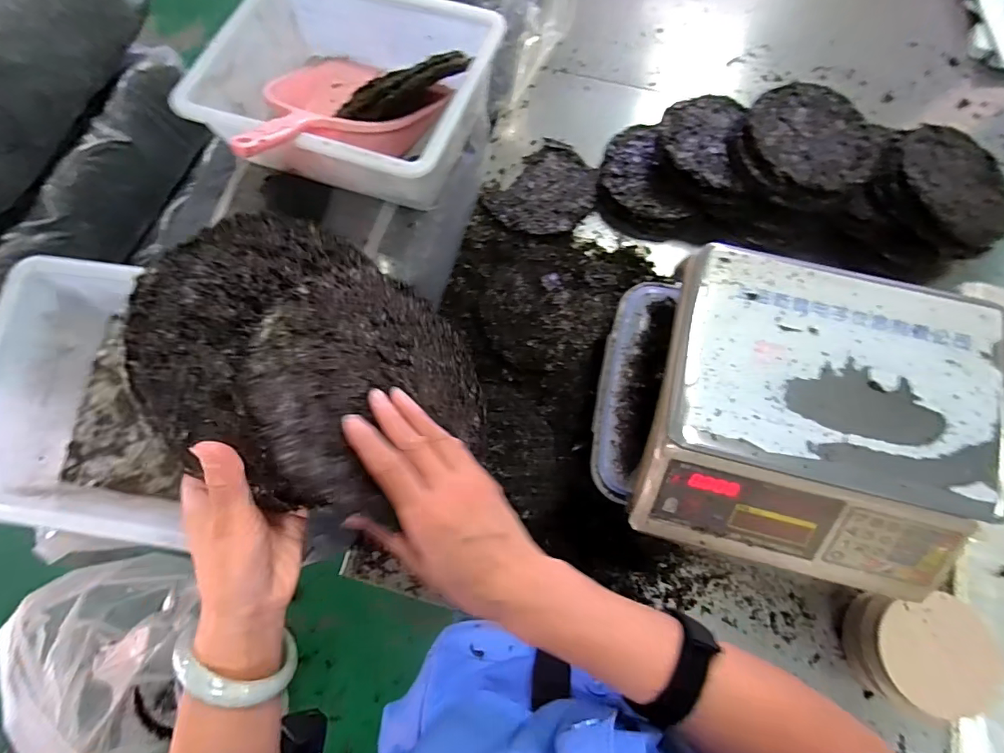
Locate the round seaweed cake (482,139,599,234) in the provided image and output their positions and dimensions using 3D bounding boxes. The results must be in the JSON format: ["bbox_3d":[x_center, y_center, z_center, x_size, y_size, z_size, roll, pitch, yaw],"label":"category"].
[{"bbox_3d":[0.079,-0.334,0.861,0.160,0.030,0.196,41,79,10],"label":"round seaweed cake"}]

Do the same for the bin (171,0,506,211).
[{"bbox_3d":[-0.205,-0.400,0.657,0.360,0.119,0.282,19,76,5],"label":"bin"}]

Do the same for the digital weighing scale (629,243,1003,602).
[{"bbox_3d":[0.333,0.046,0.522,0.323,0.098,0.314,13,76,3],"label":"digital weighing scale"}]

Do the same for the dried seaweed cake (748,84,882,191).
[{"bbox_3d":[0.490,-0.380,0.747,0.188,0.028,0.193,-21,76,-5],"label":"dried seaweed cake"}]

